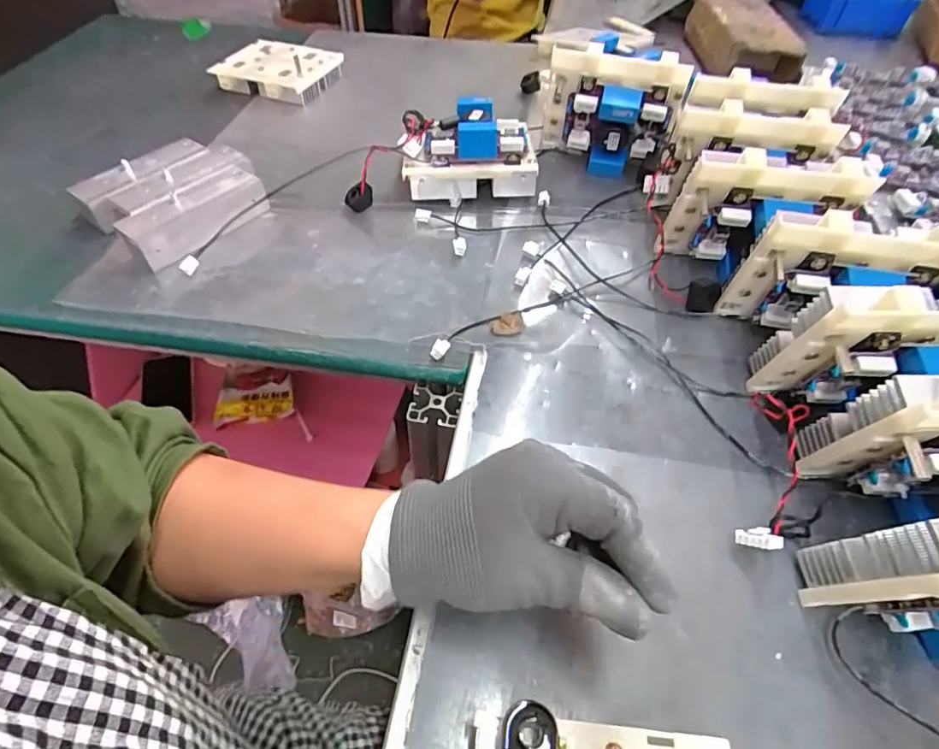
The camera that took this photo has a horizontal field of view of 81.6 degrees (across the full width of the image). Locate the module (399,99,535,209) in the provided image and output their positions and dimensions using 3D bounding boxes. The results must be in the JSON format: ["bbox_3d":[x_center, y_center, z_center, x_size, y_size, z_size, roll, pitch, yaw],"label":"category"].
[{"bbox_3d":[-0.002,-0.222,0.541,0.130,0.066,0.083,-1,51,-1],"label":"module"}]

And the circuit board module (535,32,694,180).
[{"bbox_3d":[0.135,-0.262,0.541,0.134,0.119,0.050,27,56,20],"label":"circuit board module"}]

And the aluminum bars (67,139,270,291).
[{"bbox_3d":[-0.272,-0.166,0.513,0.129,0.034,0.135,34,59,24],"label":"aluminum bars"}]

